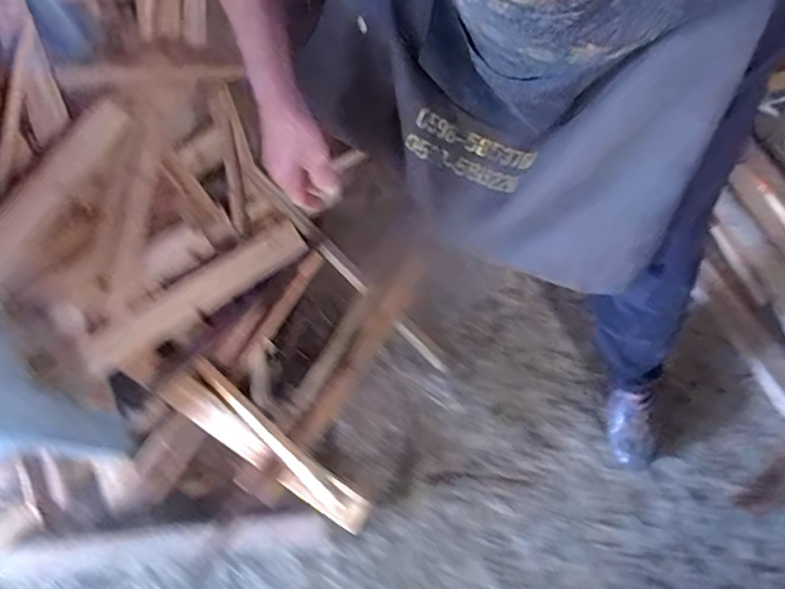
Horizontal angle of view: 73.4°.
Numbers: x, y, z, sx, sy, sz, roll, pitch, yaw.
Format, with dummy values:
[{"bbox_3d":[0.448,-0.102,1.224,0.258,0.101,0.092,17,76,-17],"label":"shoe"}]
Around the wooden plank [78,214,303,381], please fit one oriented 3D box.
[{"bbox_3d":[-0.307,-0.002,0.834,0.367,0.016,0.056,-35,103,-16],"label":"wooden plank"}]

